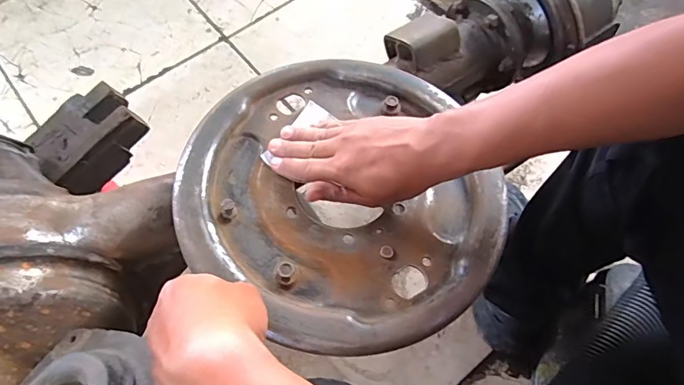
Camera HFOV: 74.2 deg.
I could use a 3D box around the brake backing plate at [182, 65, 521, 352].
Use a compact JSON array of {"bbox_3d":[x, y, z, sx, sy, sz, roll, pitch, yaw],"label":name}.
[{"bbox_3d":[0.004,-0.011,0.422,0.288,0.032,0.278,0,66,-1],"label":"brake backing plate"}]

